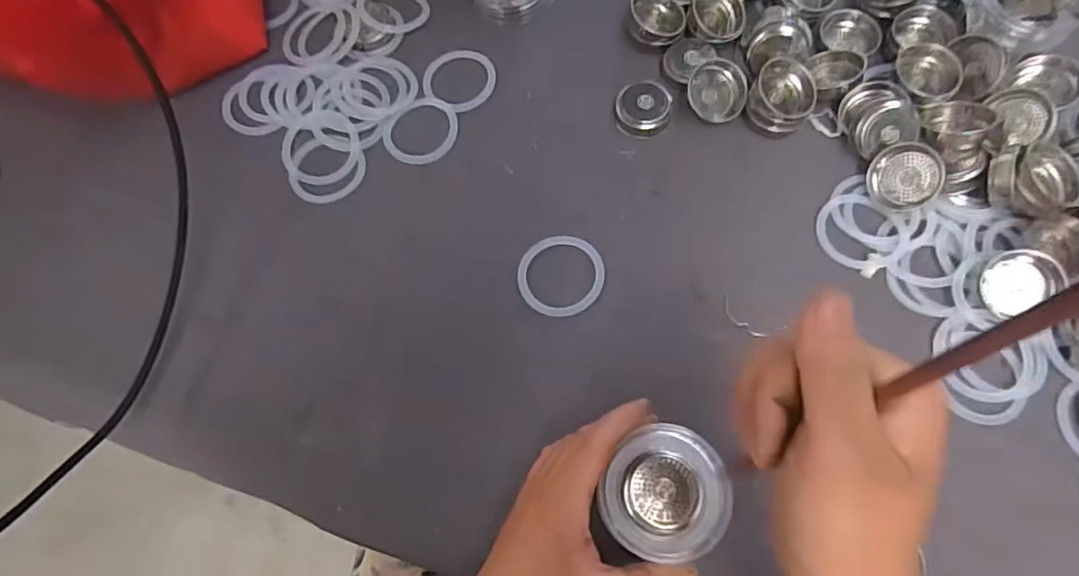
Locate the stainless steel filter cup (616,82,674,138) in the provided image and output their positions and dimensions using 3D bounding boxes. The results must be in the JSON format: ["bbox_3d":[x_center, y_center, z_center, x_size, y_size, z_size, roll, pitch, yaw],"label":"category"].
[{"bbox_3d":[0.078,-0.134,0.451,0.040,0.015,0.040,-1,70,2],"label":"stainless steel filter cup"}]

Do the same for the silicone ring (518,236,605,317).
[{"bbox_3d":[0.015,-0.009,0.410,0.056,0.010,0.061,-1,70,2],"label":"silicone ring"}]

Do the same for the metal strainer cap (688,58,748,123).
[{"bbox_3d":[0.133,-0.147,0.451,0.042,0.015,0.043,1,100,4],"label":"metal strainer cap"}]

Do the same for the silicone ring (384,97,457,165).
[{"bbox_3d":[-0.091,-0.122,0.462,0.057,0.006,0.060,-1,70,2],"label":"silicone ring"}]

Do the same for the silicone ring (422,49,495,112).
[{"bbox_3d":[-0.063,-0.167,0.477,0.062,0.004,0.055,35,75,14],"label":"silicone ring"}]

